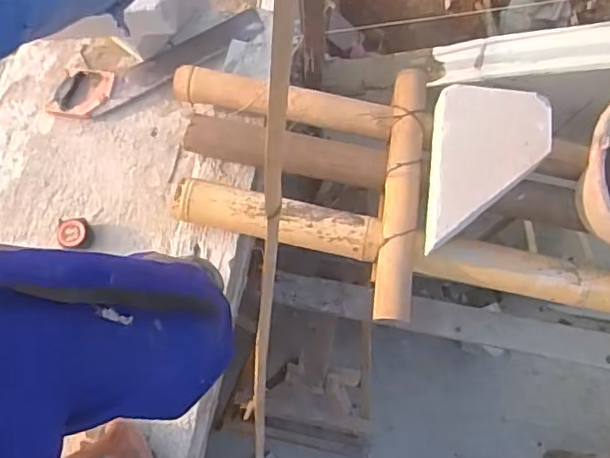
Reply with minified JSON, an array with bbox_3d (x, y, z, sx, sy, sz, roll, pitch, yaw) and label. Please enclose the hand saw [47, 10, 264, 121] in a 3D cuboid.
[{"bbox_3d":[-0.332,-0.353,1.323,0.500,0.031,0.129,-17,81,1],"label":"hand saw"}]

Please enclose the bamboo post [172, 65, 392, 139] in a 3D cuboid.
[{"bbox_3d":[-0.050,-0.264,1.216,0.449,0.060,0.070,12,77,5],"label":"bamboo post"}]

